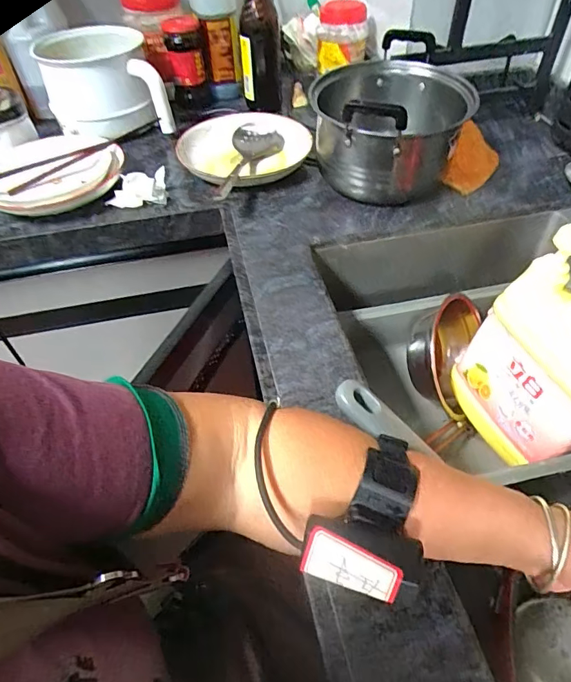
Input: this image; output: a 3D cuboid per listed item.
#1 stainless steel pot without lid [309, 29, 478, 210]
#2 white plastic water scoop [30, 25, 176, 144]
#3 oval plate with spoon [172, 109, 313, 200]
[{"bbox_3d":[0.141,-0.294,0.641,0.197,0.160,0.241,9,49,10],"label":"stainless steel pot without lid"},{"bbox_3d":[-0.301,-0.426,0.760,0.187,0.119,0.159,-16,50,-12],"label":"white plastic water scoop"},{"bbox_3d":[-0.066,-0.294,0.725,0.208,0.046,0.203,-3,48,0],"label":"oval plate with spoon"}]

